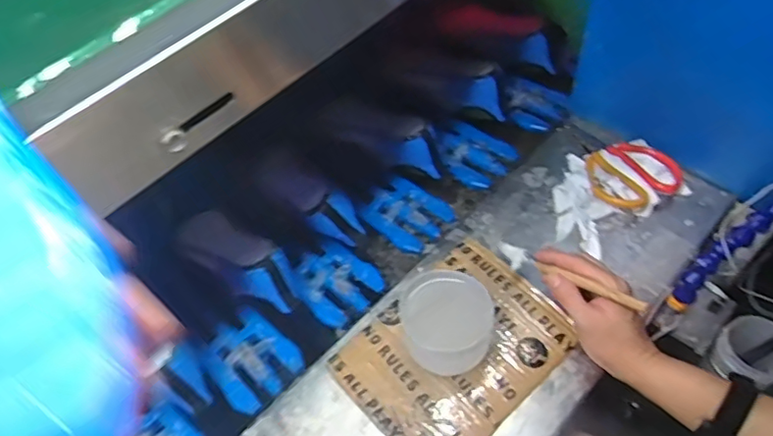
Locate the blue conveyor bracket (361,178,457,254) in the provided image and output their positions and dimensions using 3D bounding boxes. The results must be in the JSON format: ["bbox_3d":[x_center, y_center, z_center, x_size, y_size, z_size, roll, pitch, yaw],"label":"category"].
[{"bbox_3d":[0.027,-0.007,0.771,0.112,0.023,0.086,35,66,25],"label":"blue conveyor bracket"}]

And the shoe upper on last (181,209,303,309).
[{"bbox_3d":[-0.181,0.056,0.701,0.178,0.089,0.060,29,63,22],"label":"shoe upper on last"}]

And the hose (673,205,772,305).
[{"bbox_3d":[0.351,0.036,0.574,0.133,0.032,0.023,-49,58,18],"label":"hose"}]

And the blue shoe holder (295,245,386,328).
[{"bbox_3d":[-0.064,0.083,0.715,0.092,0.014,0.107,-40,61,-20],"label":"blue shoe holder"}]

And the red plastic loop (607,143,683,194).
[{"bbox_3d":[0.338,-0.071,0.716,0.055,0.016,0.096,-23,57,-10],"label":"red plastic loop"}]

